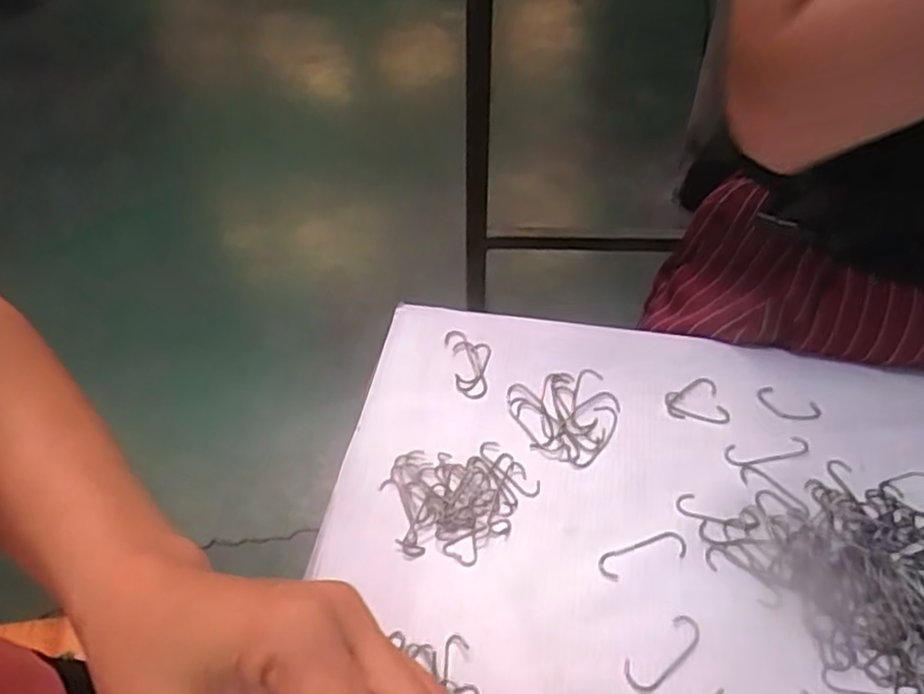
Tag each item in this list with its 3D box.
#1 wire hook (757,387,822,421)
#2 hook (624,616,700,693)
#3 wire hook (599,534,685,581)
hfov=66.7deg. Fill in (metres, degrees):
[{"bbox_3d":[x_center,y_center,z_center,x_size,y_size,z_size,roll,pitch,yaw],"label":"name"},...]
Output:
[{"bbox_3d":[0.196,0.036,0.423,0.037,0.004,0.018,24,52,21],"label":"wire hook"},{"bbox_3d":[0.094,0.142,0.326,0.047,0.004,0.017,-29,53,-23],"label":"hook"},{"bbox_3d":[0.092,0.106,0.358,0.048,0.004,0.014,-15,49,-13],"label":"wire hook"}]

